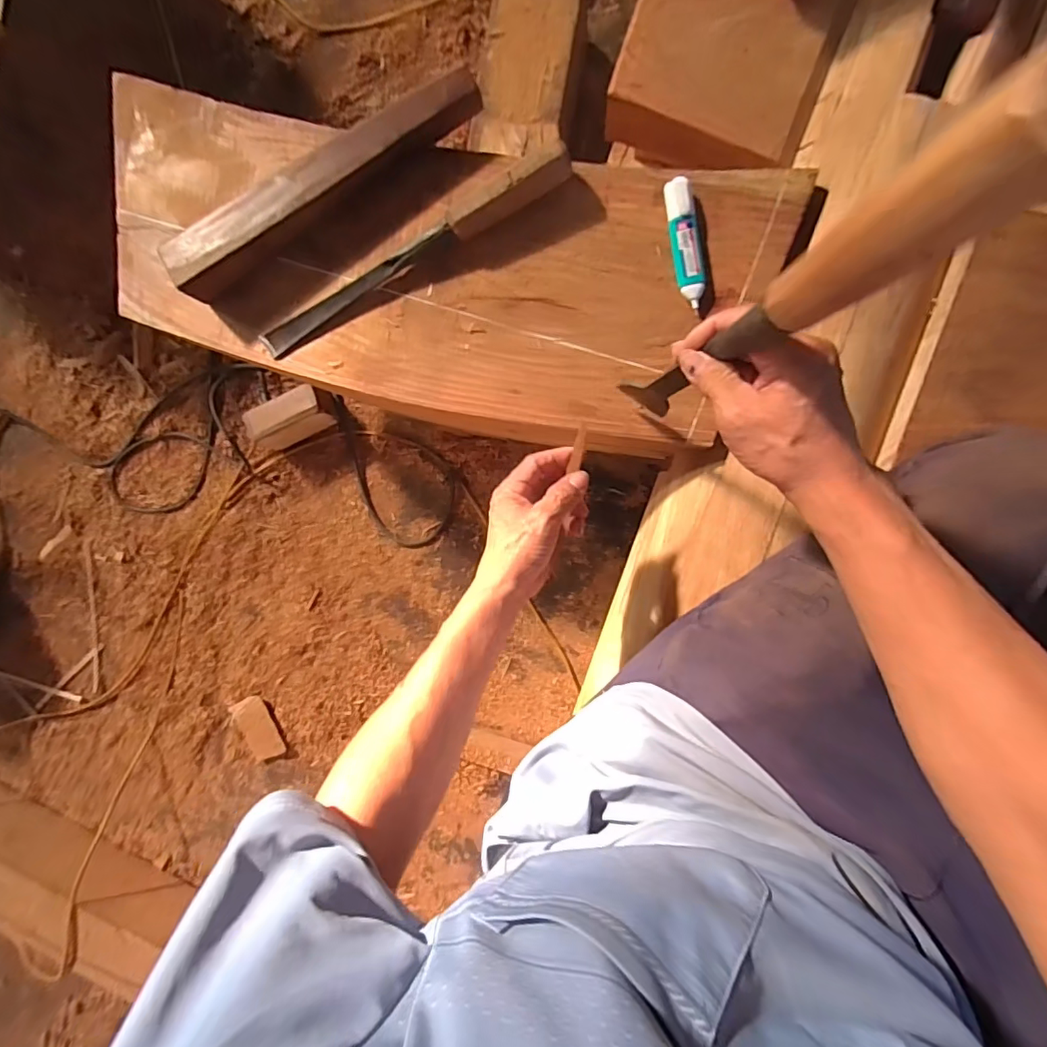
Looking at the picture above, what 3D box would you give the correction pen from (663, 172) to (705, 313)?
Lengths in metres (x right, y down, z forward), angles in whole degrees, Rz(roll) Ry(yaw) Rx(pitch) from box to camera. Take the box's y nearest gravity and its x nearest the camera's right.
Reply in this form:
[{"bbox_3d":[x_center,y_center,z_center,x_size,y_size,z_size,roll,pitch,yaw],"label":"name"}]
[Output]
[{"bbox_3d":[0.152,-0.259,0.483,0.025,0.021,0.116,-9,92,7],"label":"correction pen"}]

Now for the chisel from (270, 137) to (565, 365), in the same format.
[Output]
[{"bbox_3d":[-0.115,-0.261,0.500,0.340,0.039,0.033,-25,90,7],"label":"chisel"}]

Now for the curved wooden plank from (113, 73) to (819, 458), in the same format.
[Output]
[{"bbox_3d":[-0.106,-0.251,0.529,0.675,0.028,0.269,13,94,6],"label":"curved wooden plank"}]

